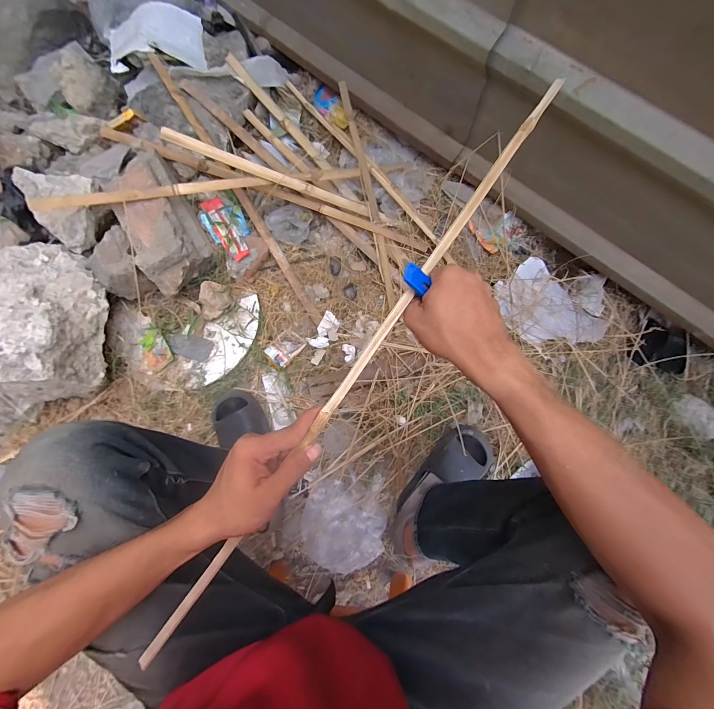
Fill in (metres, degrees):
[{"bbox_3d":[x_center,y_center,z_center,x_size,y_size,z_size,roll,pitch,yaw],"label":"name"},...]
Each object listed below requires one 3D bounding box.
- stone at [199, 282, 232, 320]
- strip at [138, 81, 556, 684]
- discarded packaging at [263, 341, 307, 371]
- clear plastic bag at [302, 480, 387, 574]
[{"bbox_3d":[-0.370,-0.140,0.825,0.067,0.041,0.094,7,77,1],"label":"stone"},{"bbox_3d":[0.011,-0.001,0.331,0.016,0.012,0.717,35,86,7],"label":"strip"},{"bbox_3d":[-0.194,-0.011,0.835,0.069,0.012,0.097,39,80,8],"label":"discarded packaging"},{"bbox_3d":[-0.029,0.393,0.719,0.196,0.063,0.164,20,78,4],"label":"clear plastic bag"}]

